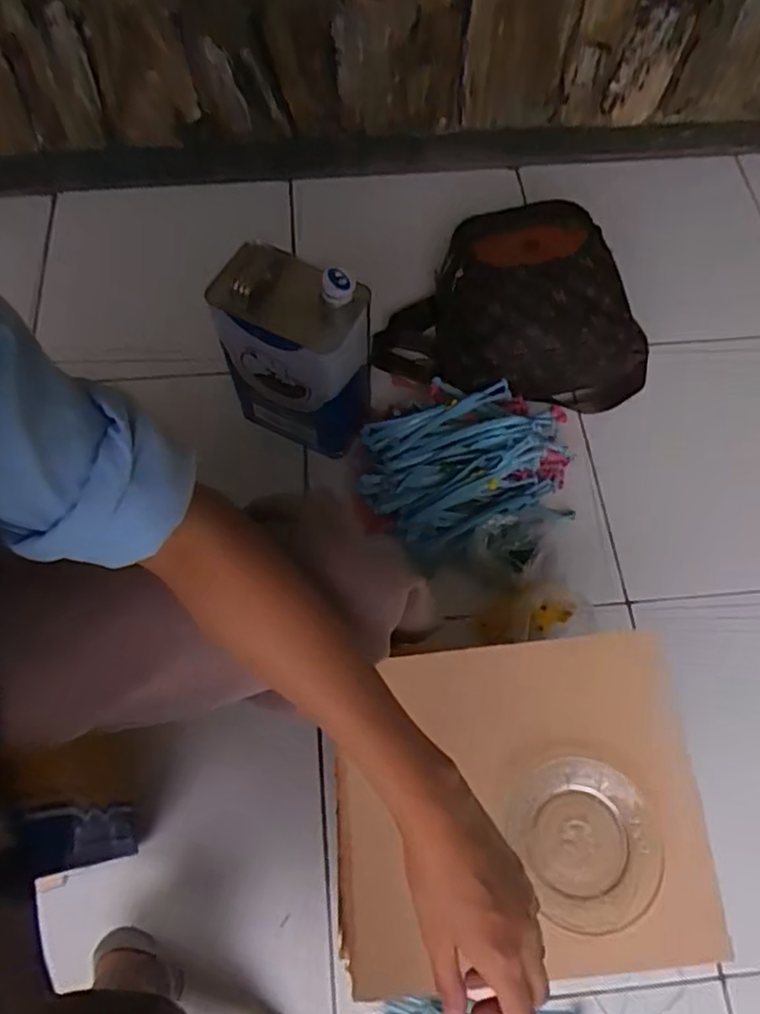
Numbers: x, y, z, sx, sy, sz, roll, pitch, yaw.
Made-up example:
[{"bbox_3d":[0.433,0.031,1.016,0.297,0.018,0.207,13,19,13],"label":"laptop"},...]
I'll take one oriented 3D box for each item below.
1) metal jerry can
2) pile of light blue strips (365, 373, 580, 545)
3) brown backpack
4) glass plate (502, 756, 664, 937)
[{"bbox_3d":[-0.100,-0.187,0.820,0.166,0.240,0.102,23,68,9],"label":"metal jerry can"},{"bbox_3d":[0.118,-0.070,0.858,0.288,0.124,0.214,-9,67,-5],"label":"pile of light blue strips"},{"bbox_3d":[0.194,-0.291,0.937,0.390,0.156,0.266,5,66,1],"label":"brown backpack"},{"bbox_3d":[0.159,0.254,0.501,0.102,0.024,0.116,-20,68,-10],"label":"glass plate"}]

